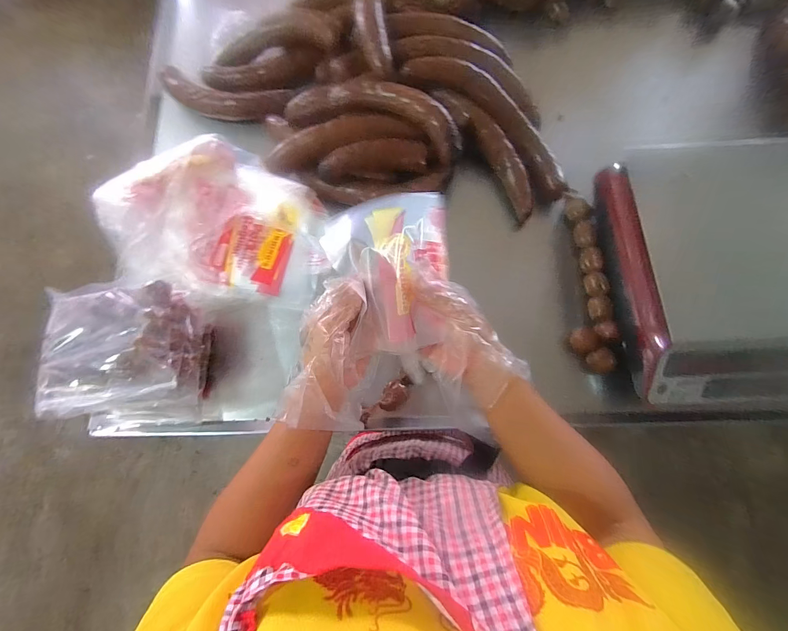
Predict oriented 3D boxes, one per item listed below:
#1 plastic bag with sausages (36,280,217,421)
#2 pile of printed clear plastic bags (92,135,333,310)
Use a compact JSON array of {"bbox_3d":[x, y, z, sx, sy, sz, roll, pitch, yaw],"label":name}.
[{"bbox_3d":[-0.316,0.051,0.425,0.147,0.125,0.163,-10,77,-1],"label":"plastic bag with sausages"},{"bbox_3d":[-0.244,-0.130,0.495,0.277,0.093,0.226,11,77,4],"label":"pile of printed clear plastic bags"}]

